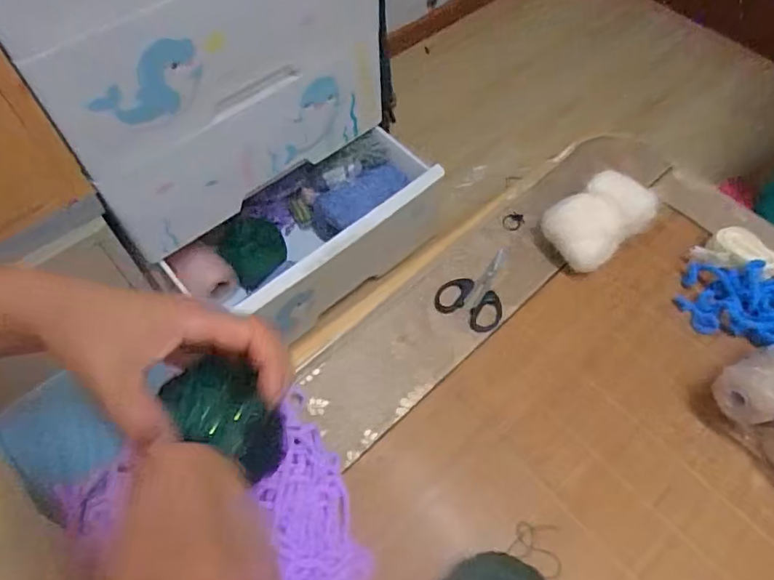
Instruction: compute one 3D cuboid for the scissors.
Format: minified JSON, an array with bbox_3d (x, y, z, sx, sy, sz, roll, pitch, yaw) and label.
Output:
[{"bbox_3d":[0.112,-0.003,0.642,0.076,0.010,0.104,31,64,19],"label":"scissors"}]

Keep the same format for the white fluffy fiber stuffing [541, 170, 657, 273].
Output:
[{"bbox_3d":[0.244,-0.084,0.632,0.112,0.061,0.079,-33,64,-18],"label":"white fluffy fiber stuffing"}]

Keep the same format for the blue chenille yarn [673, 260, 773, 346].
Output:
[{"bbox_3d":[0.400,0.010,0.613,0.120,0.042,0.088,20,61,13],"label":"blue chenille yarn"}]

